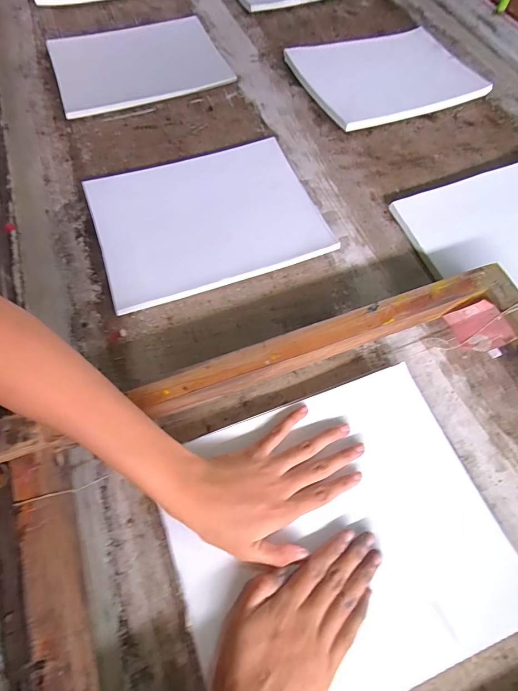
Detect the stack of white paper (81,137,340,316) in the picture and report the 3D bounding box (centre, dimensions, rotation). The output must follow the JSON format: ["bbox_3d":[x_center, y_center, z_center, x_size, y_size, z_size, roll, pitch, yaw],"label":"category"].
[{"bbox_3d":[-0.066,-0.167,0.461,0.280,0.018,0.210,-19,67,-9],"label":"stack of white paper"}]

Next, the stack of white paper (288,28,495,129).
[{"bbox_3d":[0.215,-0.461,0.597,0.278,0.024,0.211,-21,67,-10],"label":"stack of white paper"}]

